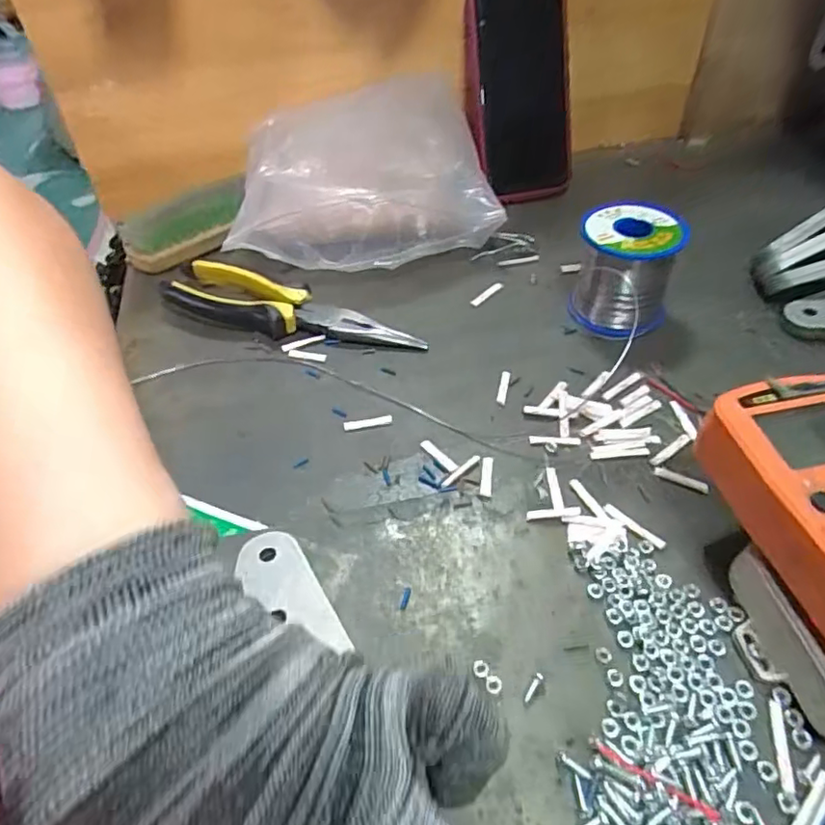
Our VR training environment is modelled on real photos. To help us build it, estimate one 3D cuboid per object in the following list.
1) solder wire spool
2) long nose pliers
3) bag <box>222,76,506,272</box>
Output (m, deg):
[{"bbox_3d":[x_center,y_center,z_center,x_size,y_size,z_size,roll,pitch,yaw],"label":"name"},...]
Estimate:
[{"bbox_3d":[0.143,-0.098,0.407,0.061,0.064,0.068,13,48,15],"label":"solder wire spool"},{"bbox_3d":[-0.084,-0.070,0.422,0.184,0.024,0.041,14,48,16],"label":"long nose pliers"},{"bbox_3d":[-0.040,-0.181,0.477,0.201,0.094,0.130,-8,46,-4],"label":"bag"}]

